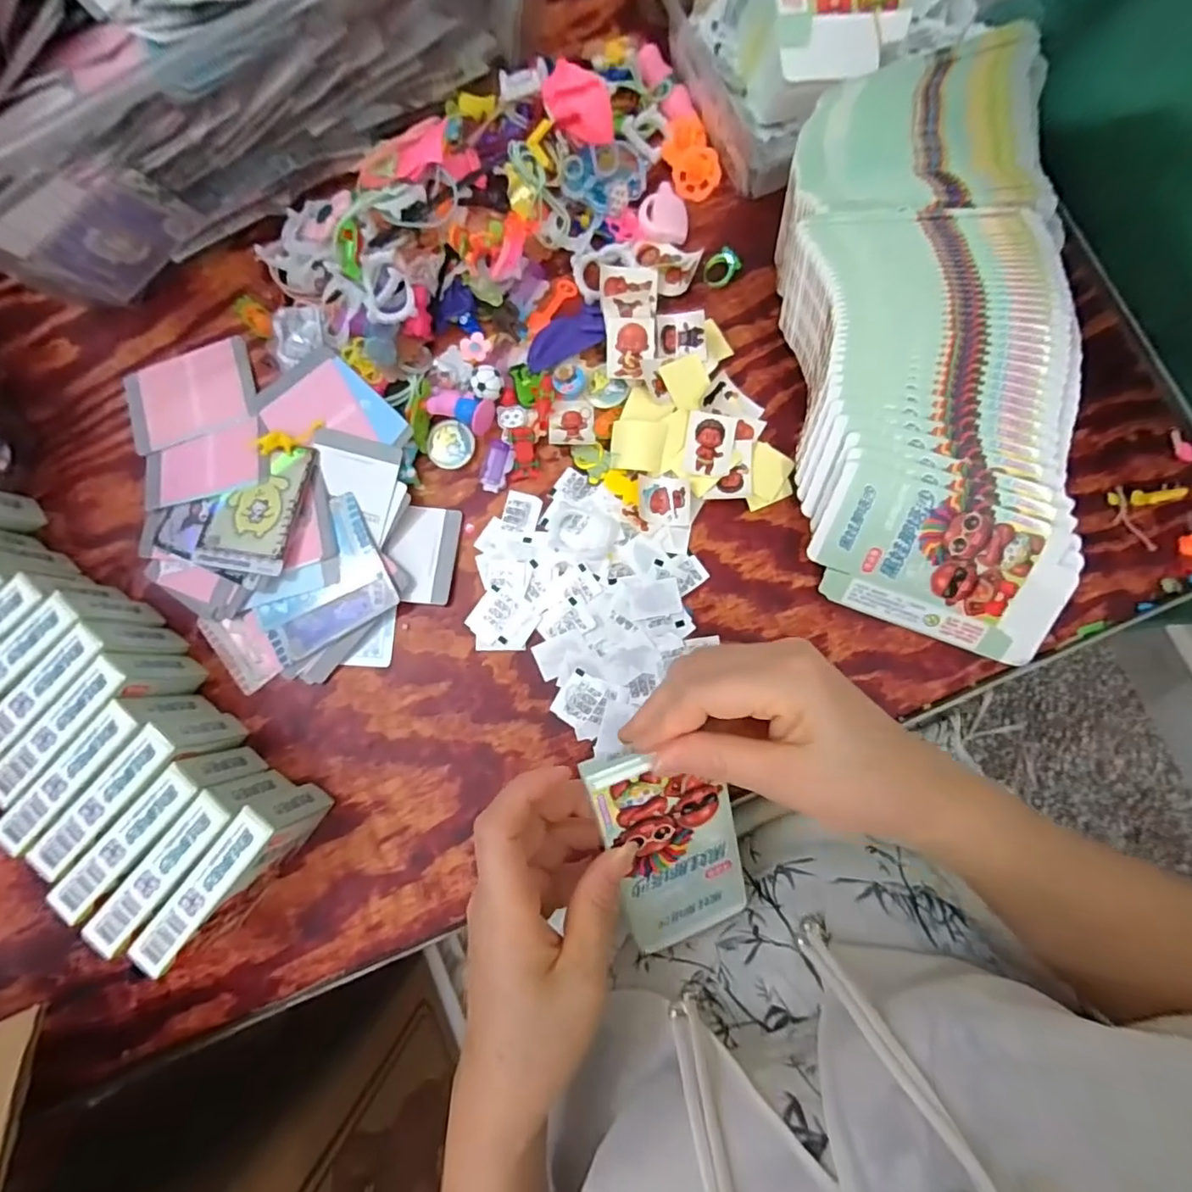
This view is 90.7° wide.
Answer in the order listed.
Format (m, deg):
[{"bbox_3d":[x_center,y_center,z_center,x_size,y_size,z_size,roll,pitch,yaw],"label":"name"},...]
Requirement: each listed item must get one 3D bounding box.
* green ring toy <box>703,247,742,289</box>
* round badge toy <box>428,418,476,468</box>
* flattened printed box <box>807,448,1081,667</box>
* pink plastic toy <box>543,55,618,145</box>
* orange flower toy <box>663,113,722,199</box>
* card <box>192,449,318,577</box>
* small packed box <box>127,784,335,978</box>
[{"bbox_3d":[0.084,-0.222,0.398,0.023,0.014,0.019,-38,83,-3],"label":"green ring toy"},{"bbox_3d":[-0.097,-0.101,0.391,0.031,0.010,0.030,0,82,2],"label":"round badge toy"},{"bbox_3d":[0.205,-0.021,0.350,0.146,0.006,0.085,21,109,4],"label":"flattened printed box"},{"bbox_3d":[-0.010,-0.308,0.369,0.048,0.033,0.007,23,42,-1],"label":"pink plastic toy"},{"bbox_3d":[0.065,-0.304,0.407,0.032,0.007,0.055,-21,93,16],"label":"orange flower toy"},{"bbox_3d":[-0.220,-0.057,0.380,0.059,0.004,0.084,9,78,7],"label":"card"},{"bbox_3d":[-0.198,0.153,0.332,0.023,0.068,0.091,38,86,7],"label":"small packed box"}]

